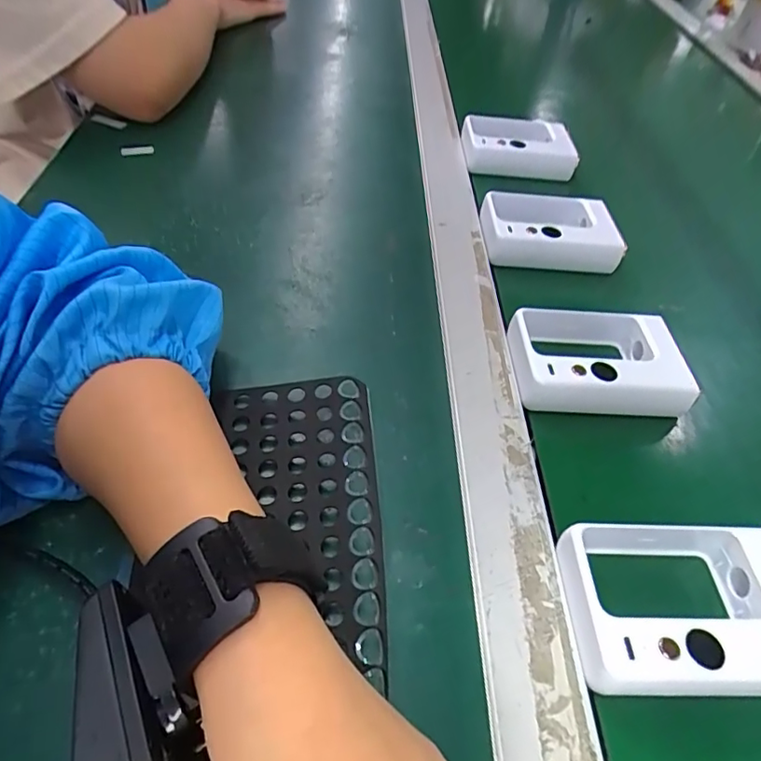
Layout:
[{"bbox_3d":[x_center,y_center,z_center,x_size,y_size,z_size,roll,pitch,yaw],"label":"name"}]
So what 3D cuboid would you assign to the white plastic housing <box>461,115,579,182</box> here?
[{"bbox_3d":[0.124,-0.215,0.491,0.096,0.029,0.069,6,49,1],"label":"white plastic housing"}]

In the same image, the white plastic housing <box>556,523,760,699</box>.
[{"bbox_3d":[0.126,0.095,0.227,0.101,0.019,0.066,1,49,-3],"label":"white plastic housing"}]

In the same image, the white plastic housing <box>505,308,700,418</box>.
[{"bbox_3d":[0.125,-0.014,0.316,0.093,0.022,0.064,4,49,-4],"label":"white plastic housing"}]

